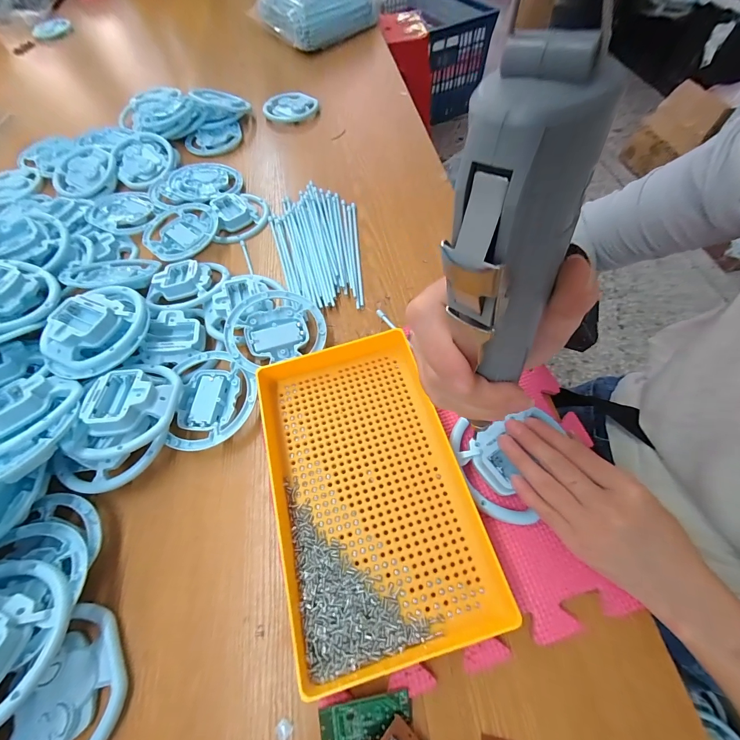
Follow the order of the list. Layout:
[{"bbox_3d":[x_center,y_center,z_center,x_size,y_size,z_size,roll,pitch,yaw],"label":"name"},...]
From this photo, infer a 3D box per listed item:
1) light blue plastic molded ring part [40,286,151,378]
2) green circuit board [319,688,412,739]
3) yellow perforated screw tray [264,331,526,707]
[{"bbox_3d":[-0.276,-0.044,0.332,0.085,0.025,0.105,12,63,10],"label":"light blue plastic molded ring part"},{"bbox_3d":[-0.002,0.236,0.221,0.060,0.004,0.027,-4,82,-7],"label":"green circuit board"},{"bbox_3d":[-0.005,0.087,0.285,0.157,0.034,0.262,-17,62,-5],"label":"yellow perforated screw tray"}]

